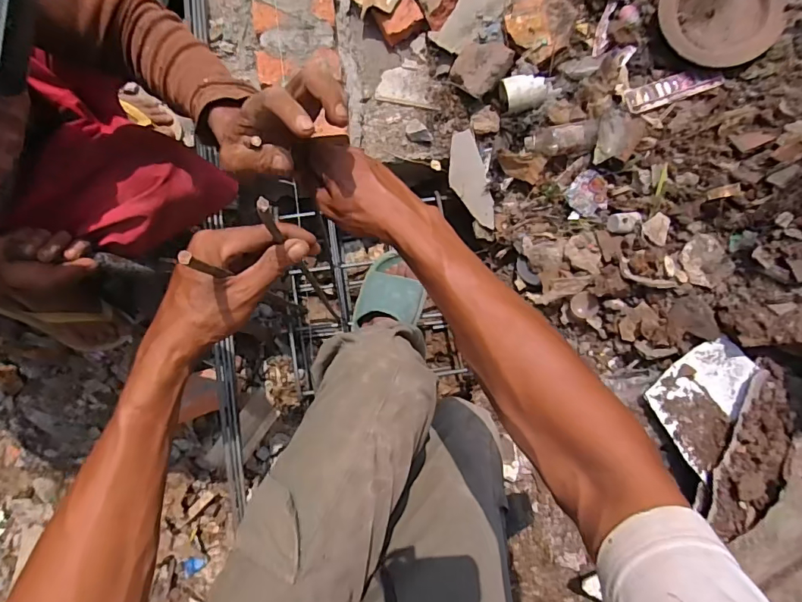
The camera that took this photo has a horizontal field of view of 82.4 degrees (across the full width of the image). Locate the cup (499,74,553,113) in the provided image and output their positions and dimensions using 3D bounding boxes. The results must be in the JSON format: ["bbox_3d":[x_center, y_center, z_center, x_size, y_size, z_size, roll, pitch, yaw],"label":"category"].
[{"bbox_3d":[0.229,-0.383,0.846,0.084,0.049,0.071,-4,82,-2],"label":"cup"}]

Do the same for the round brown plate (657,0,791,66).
[{"bbox_3d":[0.535,-0.486,0.755,0.188,0.023,0.167,46,101,3],"label":"round brown plate"}]

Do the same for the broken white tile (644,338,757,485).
[{"bbox_3d":[0.431,0.143,0.670,0.107,0.012,0.184,26,85,24],"label":"broken white tile"}]

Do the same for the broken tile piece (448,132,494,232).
[{"bbox_3d":[0.133,-0.231,0.894,0.008,0.076,0.191,-14,87,-48],"label":"broken tile piece"}]

